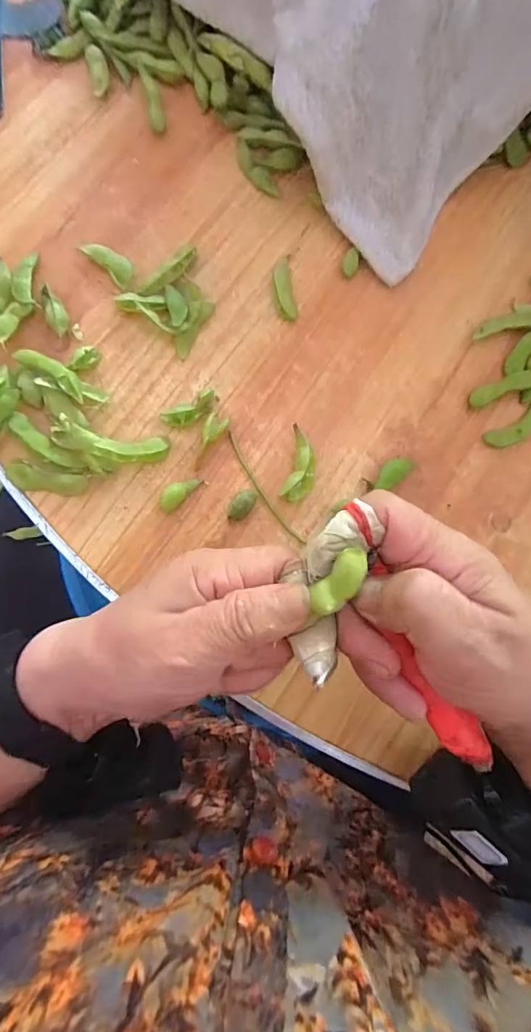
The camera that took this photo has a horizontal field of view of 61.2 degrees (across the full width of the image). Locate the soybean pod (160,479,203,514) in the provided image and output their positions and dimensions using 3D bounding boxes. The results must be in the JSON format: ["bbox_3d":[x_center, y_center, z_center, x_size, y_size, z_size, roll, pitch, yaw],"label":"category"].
[{"bbox_3d":[-0.052,-0.015,0.265,0.013,0.008,0.027,42,81,1],"label":"soybean pod"}]

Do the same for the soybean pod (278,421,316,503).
[{"bbox_3d":[0.022,-0.032,0.272,0.019,0.013,0.045,10,82,-4],"label":"soybean pod"}]

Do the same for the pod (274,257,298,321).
[{"bbox_3d":[0.012,-0.148,0.289,0.014,0.008,0.043,-9,84,-6],"label":"pod"}]

